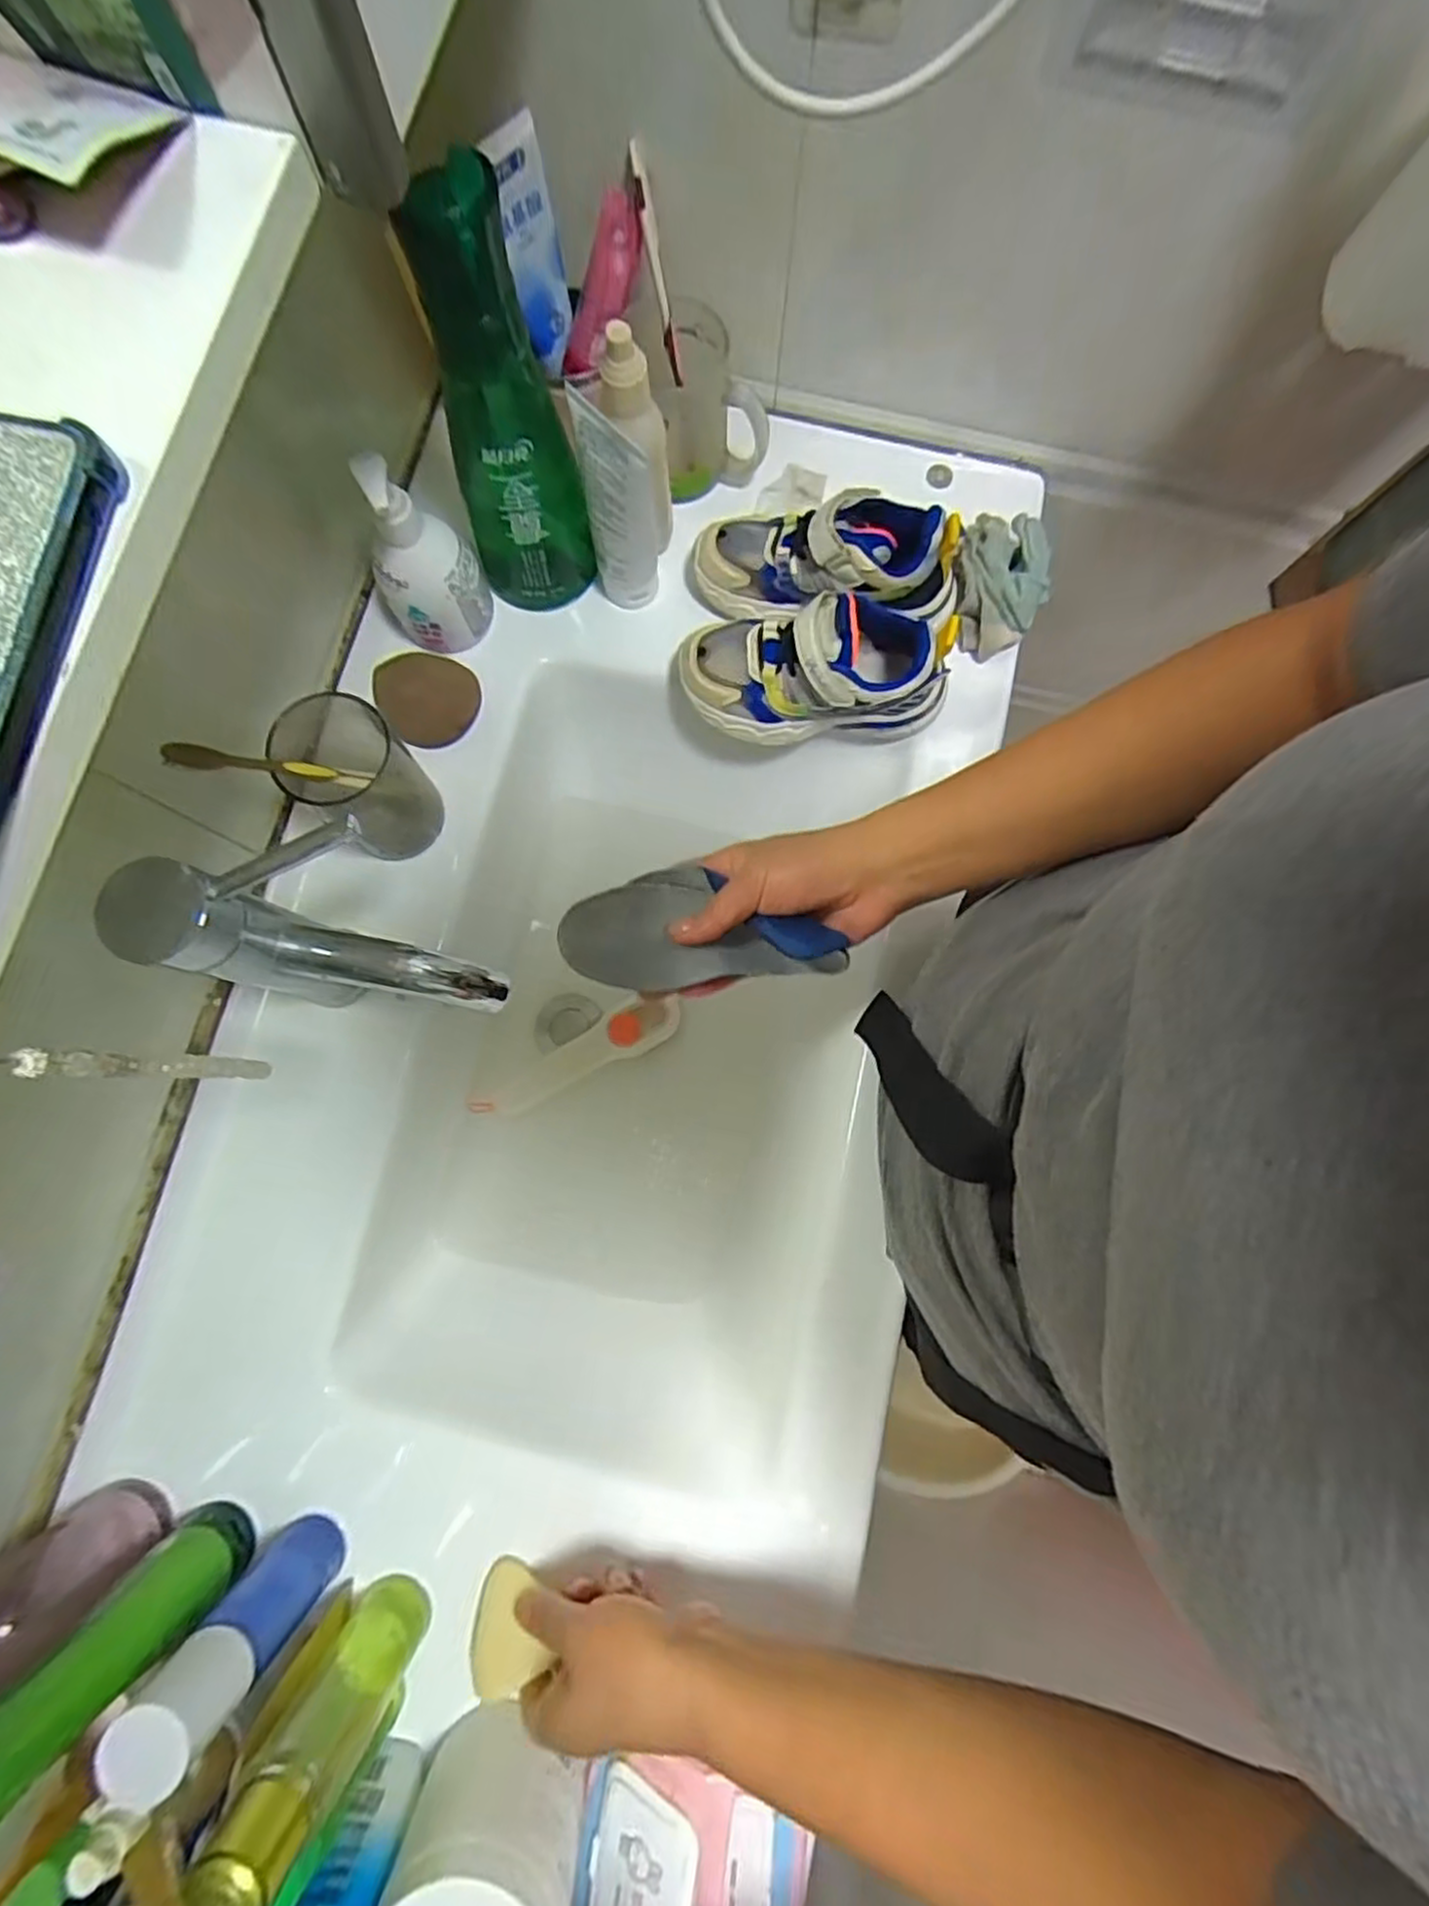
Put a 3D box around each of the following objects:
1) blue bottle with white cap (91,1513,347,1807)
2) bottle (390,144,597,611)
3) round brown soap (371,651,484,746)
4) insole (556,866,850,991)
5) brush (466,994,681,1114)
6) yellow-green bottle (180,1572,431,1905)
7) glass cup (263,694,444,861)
[{"bbox_3d":[-0.245,0.350,0.380,0.038,0.139,0.041,0,80,-1],"label":"blue bottle with white cap"},{"bbox_3d":[-0.125,-0.304,0.440,0.078,0.234,0.048,-22,81,-5],"label":"bottle"},{"bbox_3d":[-0.206,-0.186,0.533,0.068,0.023,0.068,0,80,-1],"label":"round brown soap"},{"bbox_3d":[-0.006,-0.014,0.422,0.155,0.035,0.070,5,80,7],"label":"insole"},{"bbox_3d":[-0.112,0.084,0.599,0.178,0.031,0.041,-25,81,-5],"label":"brush"},{"bbox_3d":[-0.193,0.380,0.363,0.049,0.154,0.042,32,81,5],"label":"yellow-green bottle"},{"bbox_3d":[-0.226,-0.109,0.476,0.072,0.110,0.064,-40,83,-7],"label":"glass cup"}]

